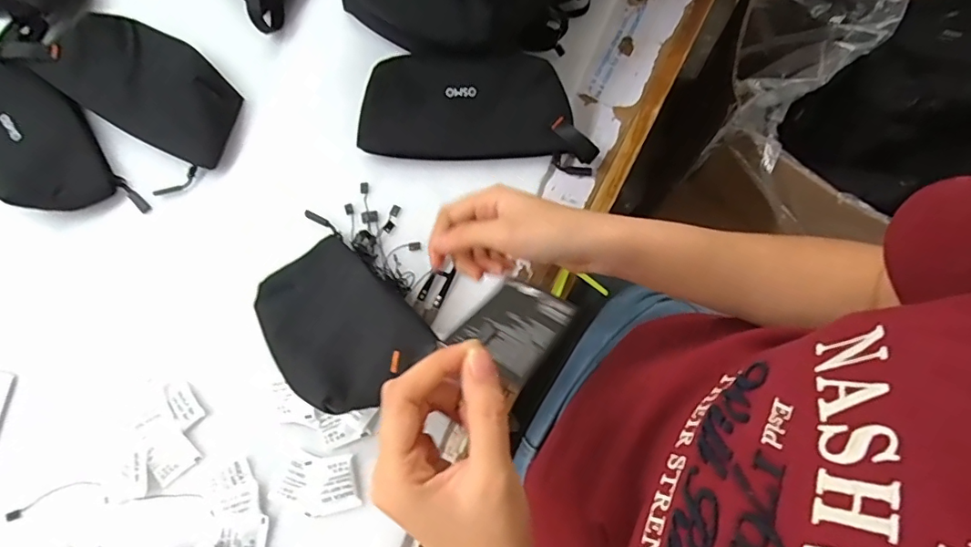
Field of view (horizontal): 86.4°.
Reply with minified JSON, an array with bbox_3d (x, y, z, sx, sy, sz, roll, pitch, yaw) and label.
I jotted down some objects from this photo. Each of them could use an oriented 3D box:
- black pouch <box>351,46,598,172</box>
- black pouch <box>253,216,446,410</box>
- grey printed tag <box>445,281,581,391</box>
[{"bbox_3d":[-0.006,-0.148,0.468,0.206,0.040,0.094,5,116,1],"label":"black pouch"},{"bbox_3d":[-0.118,0.030,0.385,0.095,0.019,0.198,-47,44,-8],"label":"black pouch"},{"bbox_3d":[0.018,0.030,0.307,0.049,0.005,0.080,27,37,18],"label":"grey printed tag"}]

